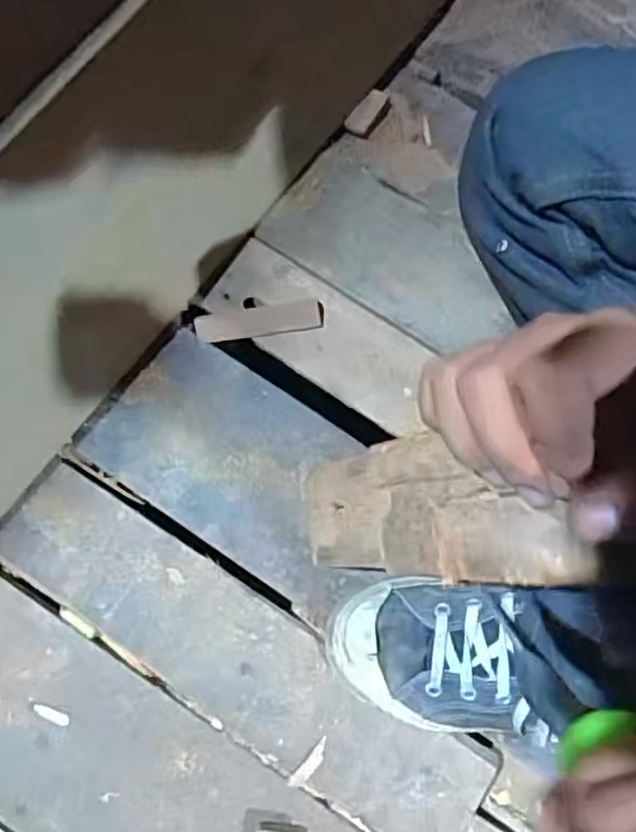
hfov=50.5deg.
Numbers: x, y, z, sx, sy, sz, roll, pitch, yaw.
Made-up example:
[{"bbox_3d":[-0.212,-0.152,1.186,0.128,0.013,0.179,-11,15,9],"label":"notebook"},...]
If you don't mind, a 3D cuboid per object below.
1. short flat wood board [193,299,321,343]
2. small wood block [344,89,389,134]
[{"bbox_3d":[-0.048,-0.076,0.539,0.099,0.004,0.023,-8,78,-2],"label":"short flat wood board"},{"bbox_3d":[0.041,-0.258,0.570,0.020,0.008,0.043,35,80,6],"label":"small wood block"}]

